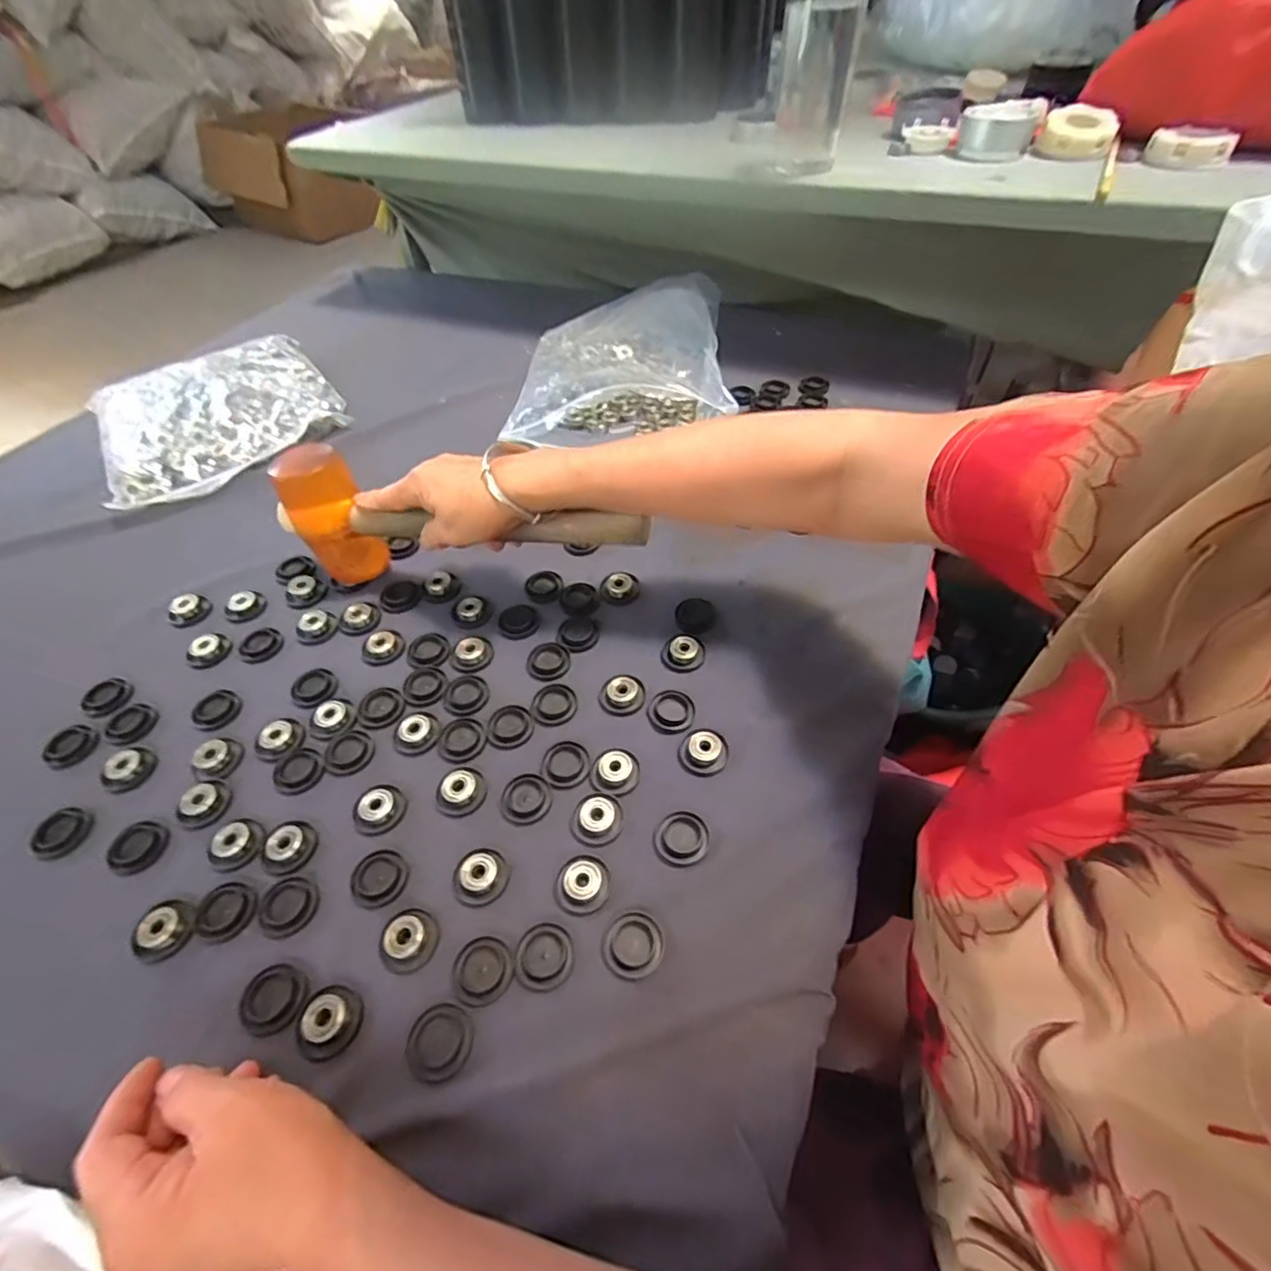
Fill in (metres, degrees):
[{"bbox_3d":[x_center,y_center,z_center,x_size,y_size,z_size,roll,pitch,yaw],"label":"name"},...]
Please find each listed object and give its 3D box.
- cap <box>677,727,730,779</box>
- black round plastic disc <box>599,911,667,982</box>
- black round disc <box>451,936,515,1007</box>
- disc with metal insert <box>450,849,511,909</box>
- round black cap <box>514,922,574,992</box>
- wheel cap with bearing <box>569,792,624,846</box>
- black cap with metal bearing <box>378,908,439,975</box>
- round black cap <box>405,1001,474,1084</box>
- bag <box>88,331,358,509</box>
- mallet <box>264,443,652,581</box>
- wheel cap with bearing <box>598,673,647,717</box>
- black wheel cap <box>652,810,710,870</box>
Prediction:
[{"bbox_3d":[0.046,0.078,0.411,0.033,0.008,0.032,-2,50,2],"label":"cap"},{"bbox_3d":[-0.001,0.171,0.335,0.033,0.004,0.034,-2,50,2],"label":"black round plastic disc"},{"bbox_3d":[-0.084,0.184,0.332,0.033,0.004,0.033,-2,50,2],"label":"black round disc"},{"bbox_3d":[-0.095,0.146,0.365,0.031,0.011,0.033,-2,50,2],"label":"disc with metal insert"},{"bbox_3d":[-0.050,0.177,0.333,0.032,0.004,0.033,-2,50,2],"label":"round black cap"},{"bbox_3d":[-0.024,0.115,0.382,0.032,0.007,0.033,-2,50,2],"label":"wheel cap with bearing"},{"bbox_3d":[-0.130,0.172,0.342,0.029,0.017,0.032,23,55,21],"label":"black cap with metal bearing"},{"bbox_3d":[-0.101,0.210,0.312,0.034,0.004,0.033,-2,50,2],"label":"round black cap"},{"bbox_3d":[-0.474,-0.254,0.688,0.240,0.042,0.246,-28,54,-18],"label":"bag"},{"bbox_3d":[-0.136,-0.084,0.468,0.293,0.104,0.042,7,50,10],"label":"mallet"},{"bbox_3d":[-0.010,0.042,0.443,0.033,0.007,0.034,-2,50,2],"label":"wheel cap with bearing"},{"bbox_3d":[0.028,0.125,0.374,0.033,0.004,0.036,-2,50,2],"label":"black wheel cap"}]

